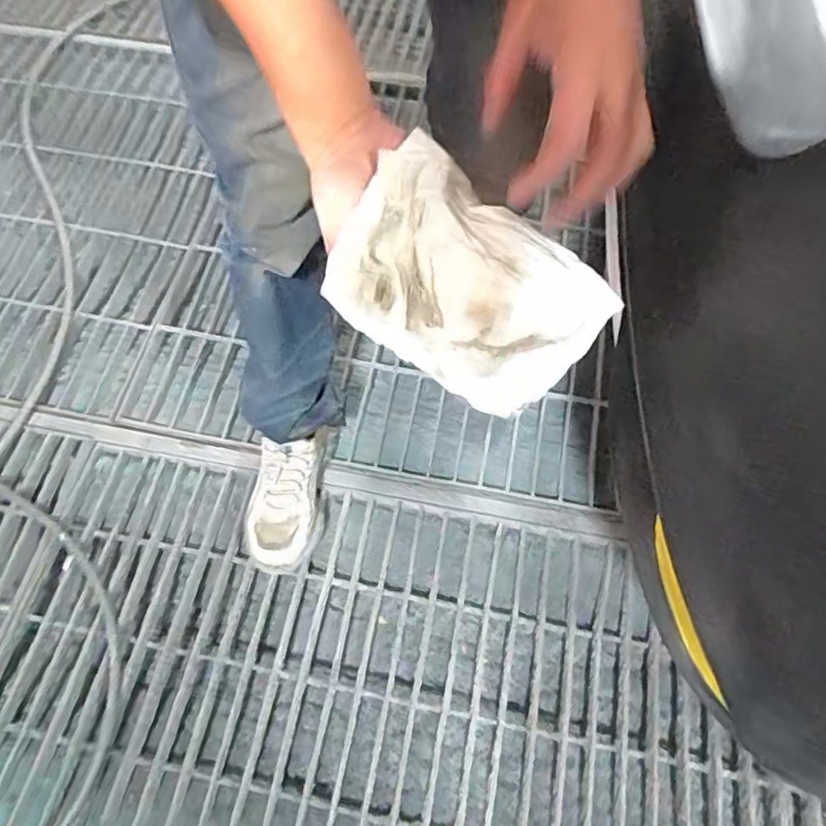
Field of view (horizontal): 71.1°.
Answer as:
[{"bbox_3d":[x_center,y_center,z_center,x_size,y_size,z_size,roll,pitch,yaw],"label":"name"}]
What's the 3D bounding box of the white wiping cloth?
[{"bbox_3d":[0.030,-0.079,0.372,0.166,0.028,0.116,40,100,1],"label":"white wiping cloth"}]

